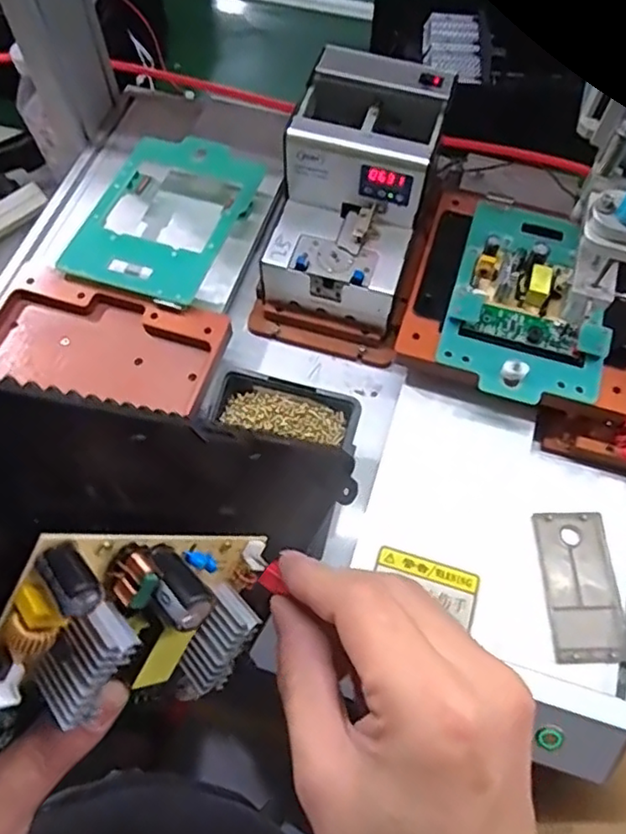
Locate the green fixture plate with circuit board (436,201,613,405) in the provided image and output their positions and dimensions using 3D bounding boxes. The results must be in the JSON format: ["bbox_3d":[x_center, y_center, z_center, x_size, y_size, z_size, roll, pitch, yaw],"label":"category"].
[{"bbox_3d":[0.191,-0.107,0.538,0.131,0.034,0.193,17,67,7],"label":"green fixture plate with circuit board"}]

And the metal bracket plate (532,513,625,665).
[{"bbox_3d":[0.218,0.137,0.511,0.056,0.004,0.118,0,65,-1],"label":"metal bracket plate"}]

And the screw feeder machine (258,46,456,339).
[{"bbox_3d":[0.039,-0.205,0.576,0.122,0.128,0.199,16,66,6],"label":"screw feeder machine"}]

